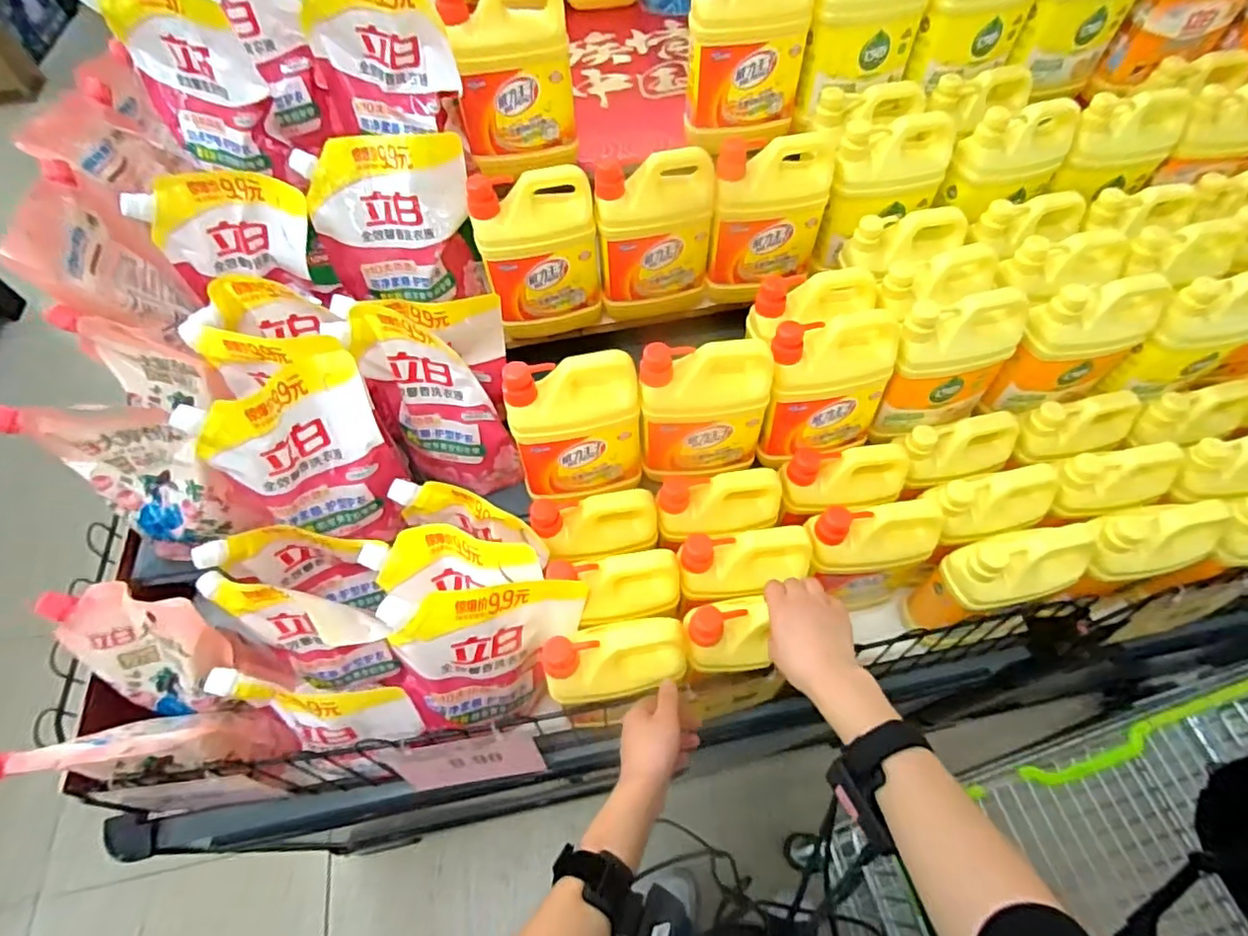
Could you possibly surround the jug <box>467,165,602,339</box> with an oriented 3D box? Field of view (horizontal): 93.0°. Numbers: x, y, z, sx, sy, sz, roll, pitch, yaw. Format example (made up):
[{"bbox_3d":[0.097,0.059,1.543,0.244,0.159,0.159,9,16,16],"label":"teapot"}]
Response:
[{"bbox_3d":[-0.100,-0.250,0.736,0.141,0.204,0.082,-7,59,-4],"label":"jug"}]

